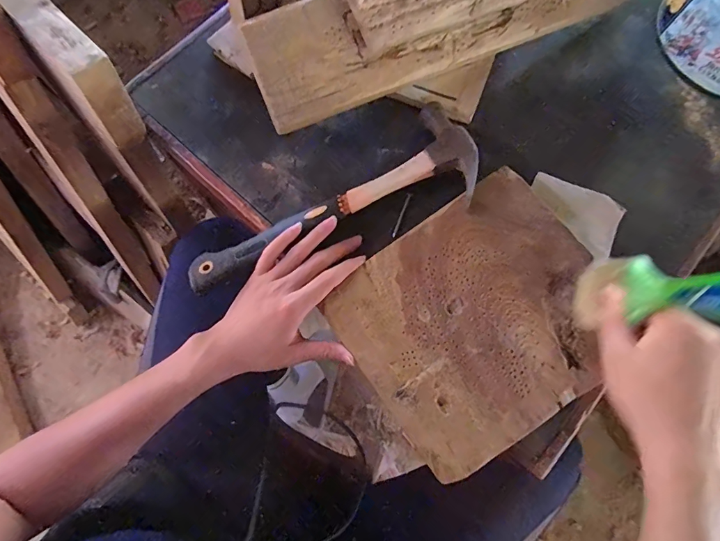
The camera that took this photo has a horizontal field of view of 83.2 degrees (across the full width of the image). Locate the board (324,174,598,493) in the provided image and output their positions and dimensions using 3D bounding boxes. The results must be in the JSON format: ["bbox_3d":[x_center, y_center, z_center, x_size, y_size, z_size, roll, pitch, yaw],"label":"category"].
[{"bbox_3d":[0.121,0.045,0.404,0.253,0.010,0.217,-34,79,-9],"label":"board"}]

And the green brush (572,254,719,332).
[{"bbox_3d":[0.227,0.018,0.310,0.027,0.196,0.060,-7,88,-3],"label":"green brush"}]

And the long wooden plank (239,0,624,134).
[{"bbox_3d":[0.095,-0.274,0.442,0.437,0.032,0.102,-24,105,-8],"label":"long wooden plank"}]

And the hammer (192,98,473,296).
[{"bbox_3d":[-0.032,-0.067,0.439,0.327,0.034,0.109,-27,78,-2],"label":"hammer"}]

